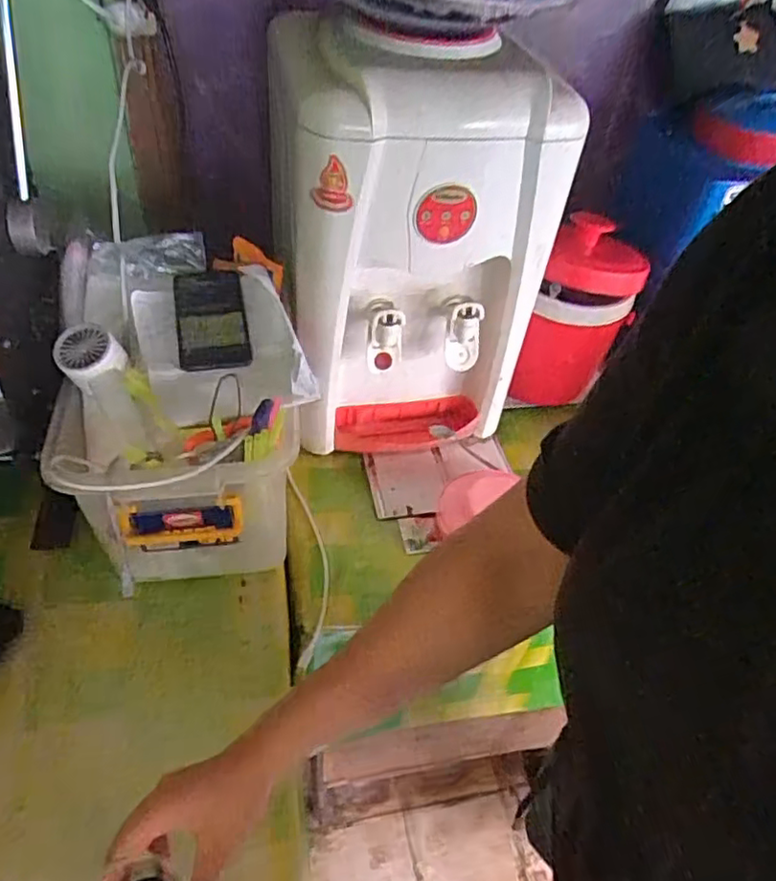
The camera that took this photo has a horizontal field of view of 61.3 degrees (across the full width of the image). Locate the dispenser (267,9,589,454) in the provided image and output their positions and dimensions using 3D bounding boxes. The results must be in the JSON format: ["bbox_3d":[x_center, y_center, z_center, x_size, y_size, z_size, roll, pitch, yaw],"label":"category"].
[{"bbox_3d":[0.003,-0.281,0.905,0.310,0.515,0.363,-6,45,-14],"label":"dispenser"}]

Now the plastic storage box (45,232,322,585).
[{"bbox_3d":[-0.220,-0.029,0.739,0.249,0.247,0.327,-7,45,-13],"label":"plastic storage box"}]

